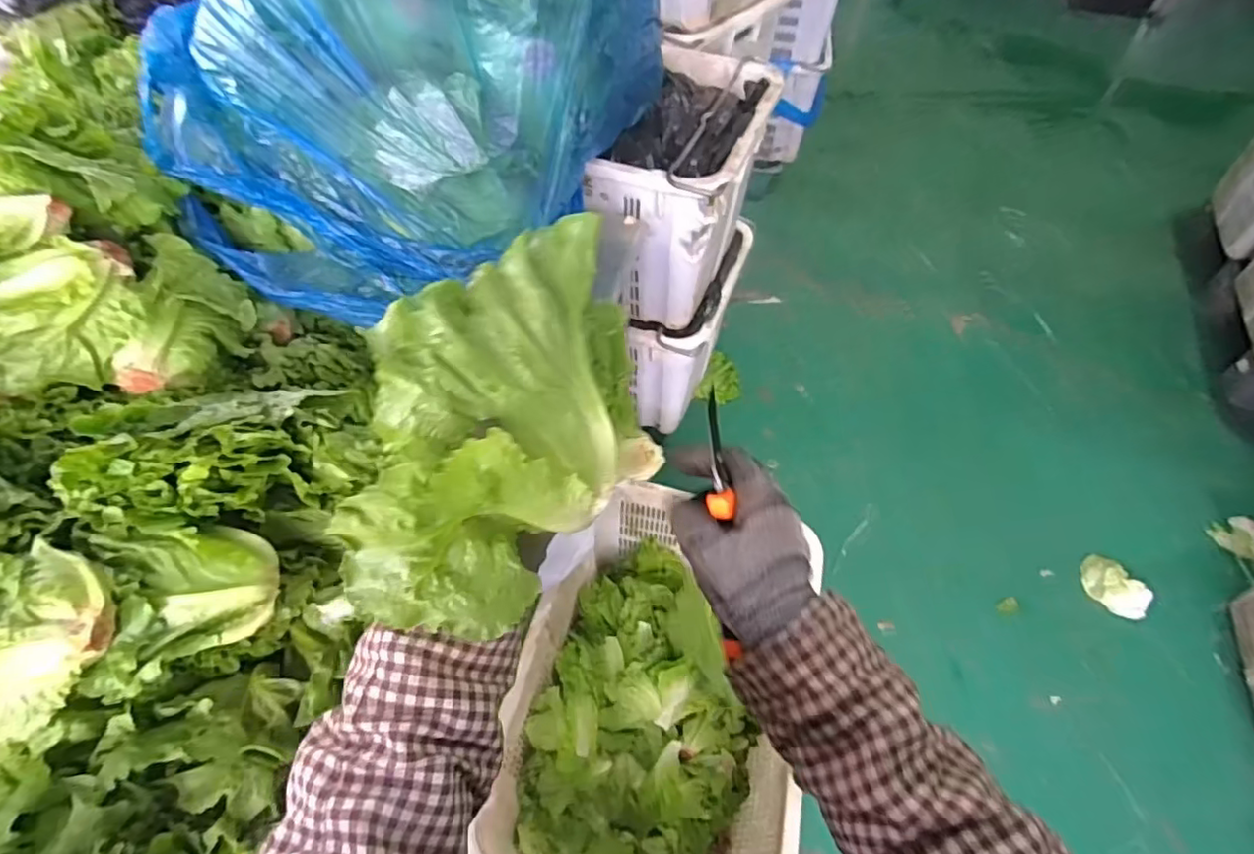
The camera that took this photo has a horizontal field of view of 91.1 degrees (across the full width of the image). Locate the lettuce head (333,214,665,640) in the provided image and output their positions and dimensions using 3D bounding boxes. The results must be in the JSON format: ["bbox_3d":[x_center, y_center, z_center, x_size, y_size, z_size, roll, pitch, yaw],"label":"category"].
[{"bbox_3d":[-0.066,-0.003,0.373,0.153,0.129,0.219,-2,54,-2],"label":"lettuce head"}]

